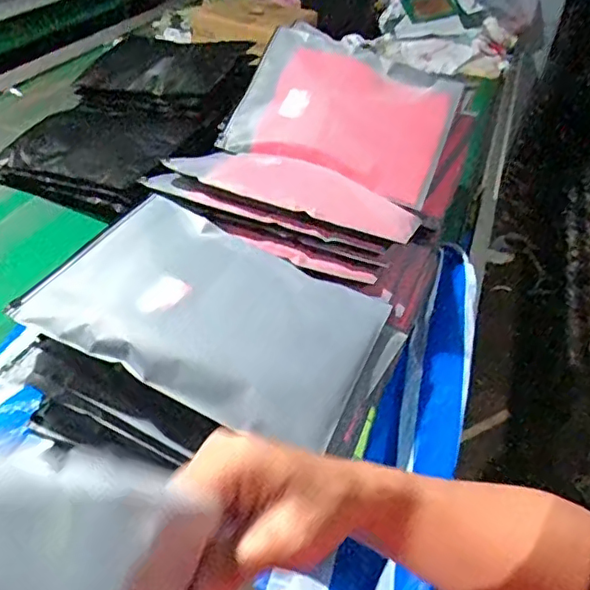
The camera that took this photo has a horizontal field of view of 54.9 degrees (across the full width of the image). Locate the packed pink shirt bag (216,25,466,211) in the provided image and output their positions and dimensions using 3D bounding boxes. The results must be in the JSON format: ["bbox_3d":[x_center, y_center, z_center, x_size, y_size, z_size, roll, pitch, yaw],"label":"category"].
[{"bbox_3d":[0.085,-0.300,0.936,0.347,0.036,0.255,22,73,1],"label":"packed pink shirt bag"}]

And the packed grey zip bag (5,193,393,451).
[{"bbox_3d":[-0.082,0.017,0.631,0.332,0.018,0.242,29,42,5],"label":"packed grey zip bag"}]

